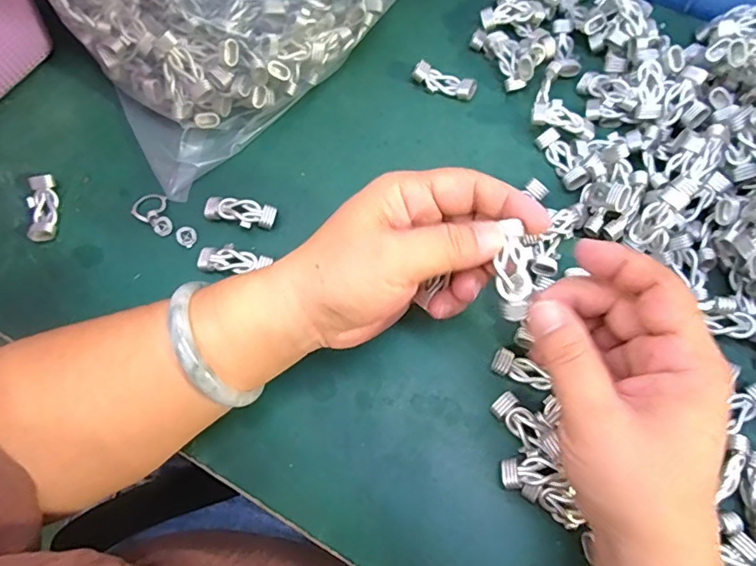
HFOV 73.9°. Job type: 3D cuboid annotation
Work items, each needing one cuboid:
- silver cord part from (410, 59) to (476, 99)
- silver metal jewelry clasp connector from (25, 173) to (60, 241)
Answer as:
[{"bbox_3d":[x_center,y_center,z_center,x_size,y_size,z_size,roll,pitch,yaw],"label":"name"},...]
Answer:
[{"bbox_3d":[0.047,-0.142,0.354,0.044,0.015,0.015,22,74,9],"label":"silver cord part"},{"bbox_3d":[-0.220,-0.048,0.328,0.017,0.013,0.042,-9,72,0],"label":"silver metal jewelry clasp connector"}]

